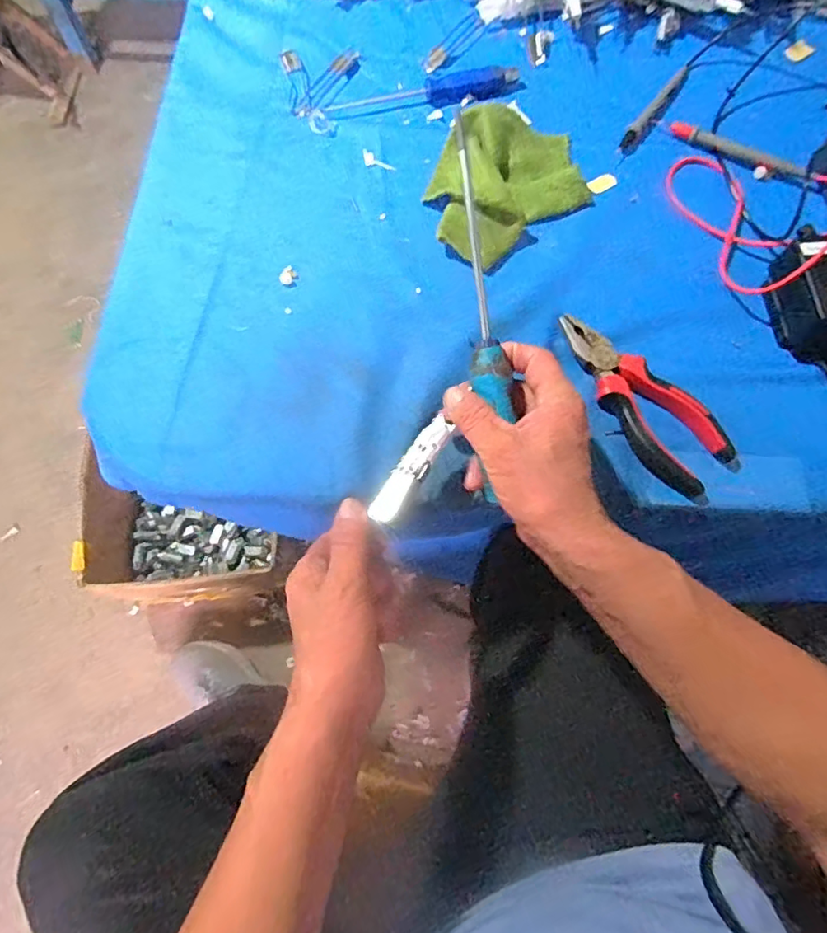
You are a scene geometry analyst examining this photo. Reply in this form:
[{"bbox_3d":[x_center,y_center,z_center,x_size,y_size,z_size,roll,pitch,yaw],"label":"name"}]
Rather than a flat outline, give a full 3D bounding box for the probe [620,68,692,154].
[{"bbox_3d":[0.227,-0.334,0.516,0.016,0.009,0.112,36,74,12],"label":"probe"}]

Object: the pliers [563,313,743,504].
[{"bbox_3d":[0.167,-0.048,0.411,0.056,0.022,0.160,-37,74,-12],"label":"pliers"}]

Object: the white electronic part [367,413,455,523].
[{"bbox_3d":[-0.001,0.001,0.363,0.019,0.007,0.079,32,77,11],"label":"white electronic part"}]

